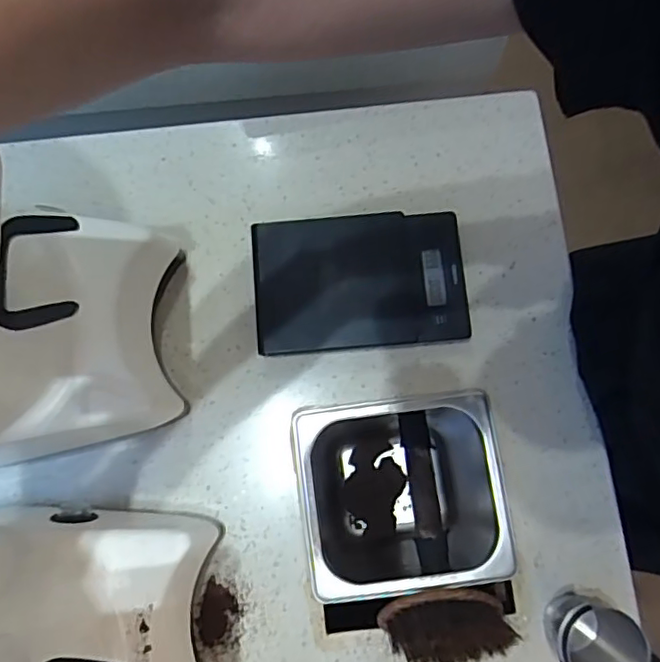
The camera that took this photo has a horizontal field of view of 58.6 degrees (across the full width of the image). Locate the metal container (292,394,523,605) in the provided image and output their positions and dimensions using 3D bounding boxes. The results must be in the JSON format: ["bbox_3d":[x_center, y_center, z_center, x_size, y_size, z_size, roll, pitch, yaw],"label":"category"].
[{"bbox_3d":[0.066,0.161,0.580,0.181,0.150,0.176,-8,78,-1],"label":"metal container"}]

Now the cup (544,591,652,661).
[{"bbox_3d":[0.194,0.233,0.444,0.054,0.078,0.058,0,78,1],"label":"cup"}]

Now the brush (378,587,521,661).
[{"bbox_3d":[0.090,0.227,0.456,0.096,0.081,0.037,-7,78,-1],"label":"brush"}]

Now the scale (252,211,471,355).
[{"bbox_3d":[0.028,-0.044,0.534,0.186,0.034,0.118,-5,78,0],"label":"scale"}]

